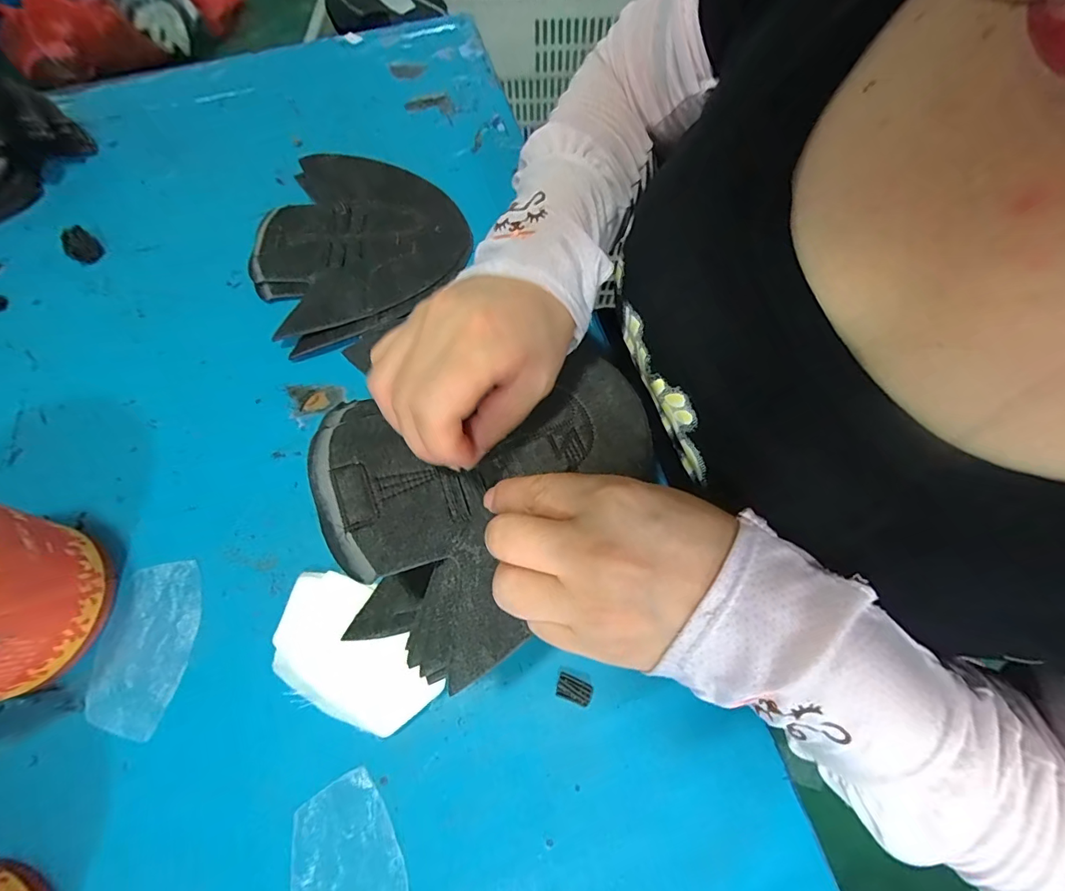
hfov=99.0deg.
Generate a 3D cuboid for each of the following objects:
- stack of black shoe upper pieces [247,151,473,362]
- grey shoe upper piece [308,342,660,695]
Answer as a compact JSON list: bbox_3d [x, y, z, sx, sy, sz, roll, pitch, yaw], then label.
[{"bbox_3d":[-0.149,-0.176,0.382,0.167,0.008,0.188,-27,70,-10],"label":"stack of black shoe upper pieces"},{"bbox_3d":[-0.025,-0.001,0.245,0.173,0.014,0.094,-21,69,-10],"label":"grey shoe upper piece"}]

